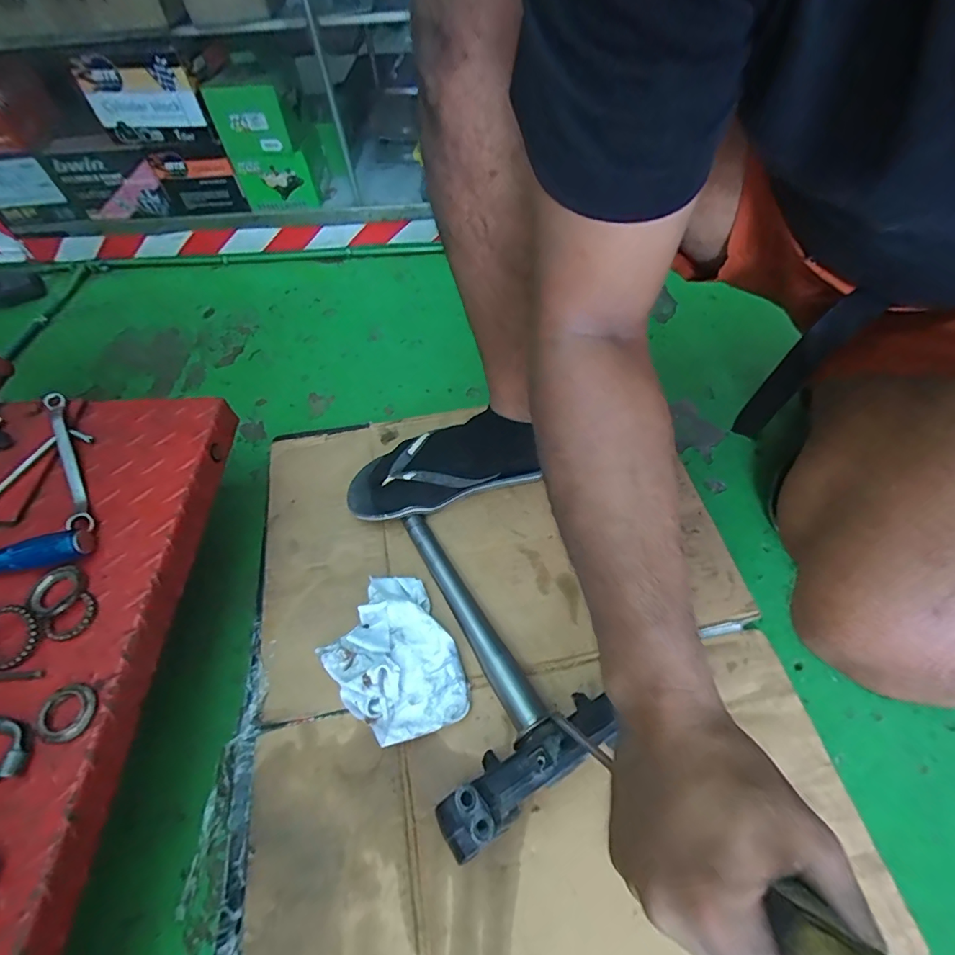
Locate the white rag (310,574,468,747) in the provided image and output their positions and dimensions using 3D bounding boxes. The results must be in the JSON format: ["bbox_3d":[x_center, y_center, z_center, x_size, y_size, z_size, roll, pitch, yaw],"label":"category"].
[{"bbox_3d":[-0.088,0.177,0.481,0.117,0.051,0.158,-27,60,-13],"label":"white rag"}]

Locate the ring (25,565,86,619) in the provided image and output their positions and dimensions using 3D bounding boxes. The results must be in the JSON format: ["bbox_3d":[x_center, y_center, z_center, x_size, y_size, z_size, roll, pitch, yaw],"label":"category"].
[{"bbox_3d":[-0.357,0.095,0.409,0.043,0.010,0.044,-2,58,4],"label":"ring"}]

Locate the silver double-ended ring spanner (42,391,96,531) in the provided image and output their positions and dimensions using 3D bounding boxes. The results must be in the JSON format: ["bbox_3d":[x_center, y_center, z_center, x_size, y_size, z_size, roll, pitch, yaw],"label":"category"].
[{"bbox_3d":[-0.408,-0.019,0.481,0.018,0.017,0.193,-31,61,-13],"label":"silver double-ended ring spanner"}]

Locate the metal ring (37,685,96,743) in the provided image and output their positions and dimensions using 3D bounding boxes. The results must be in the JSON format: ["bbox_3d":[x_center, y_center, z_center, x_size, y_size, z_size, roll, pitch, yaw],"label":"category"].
[{"bbox_3d":[-0.304,0.175,0.359,0.035,0.012,0.039,15,61,14],"label":"metal ring"}]

